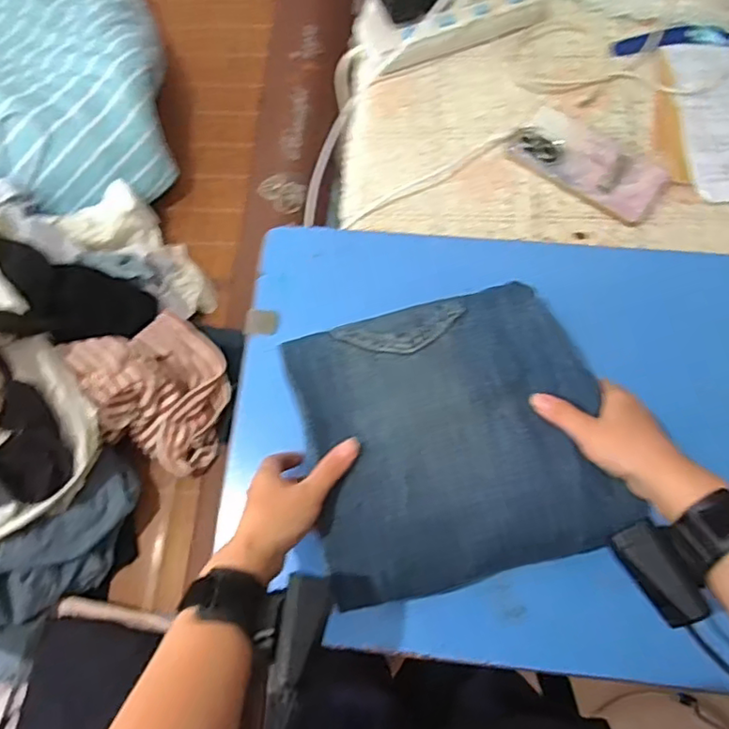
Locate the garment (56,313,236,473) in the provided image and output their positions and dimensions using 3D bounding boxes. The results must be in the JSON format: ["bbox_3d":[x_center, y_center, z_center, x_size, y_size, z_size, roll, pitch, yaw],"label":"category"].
[{"bbox_3d":[-0.306,0.026,0.852,0.190,0.130,0.225,8,72,4],"label":"garment"}]

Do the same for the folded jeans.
[{"bbox_3d":[0.073,0.057,0.497,0.238,0.034,0.229,-13,72,-3],"label":"folded jeans"}]

